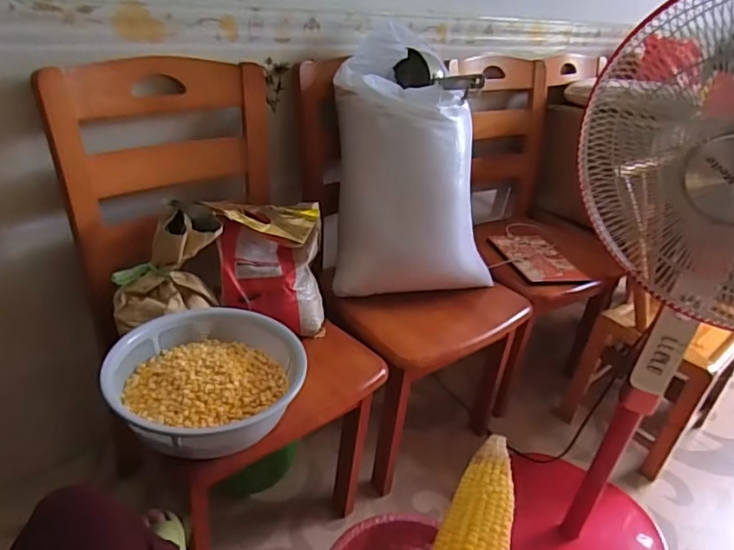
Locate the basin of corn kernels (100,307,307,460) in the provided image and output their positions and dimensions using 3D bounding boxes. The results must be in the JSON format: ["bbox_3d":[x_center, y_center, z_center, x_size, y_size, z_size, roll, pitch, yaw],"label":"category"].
[{"bbox_3d":[-0.257,0.154,0.863,0.269,0.094,0.252,5,32,-3],"label":"basin of corn kernels"}]

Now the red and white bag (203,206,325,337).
[{"bbox_3d":[-0.184,-0.002,1.057,0.205,0.266,0.123,2,10,-4],"label":"red and white bag"}]

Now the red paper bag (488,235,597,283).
[{"bbox_3d":[0.446,-0.048,1.430,0.169,0.012,0.240,-3,34,-15],"label":"red paper bag"}]

